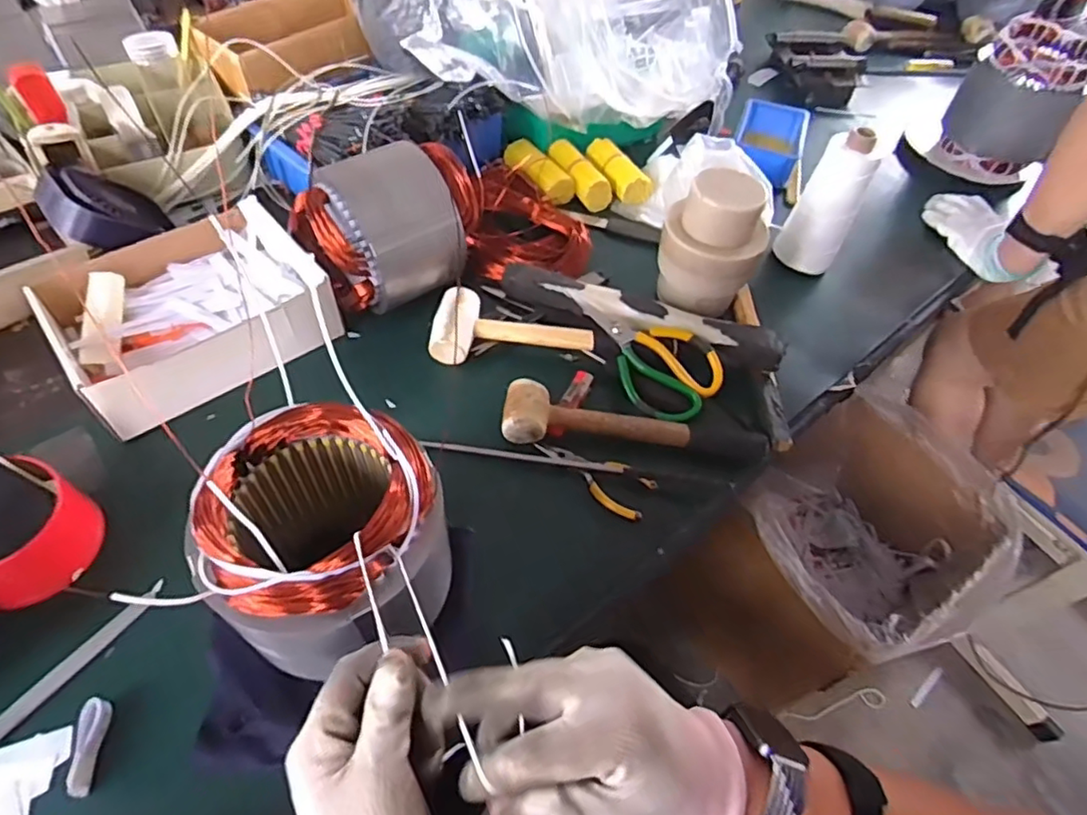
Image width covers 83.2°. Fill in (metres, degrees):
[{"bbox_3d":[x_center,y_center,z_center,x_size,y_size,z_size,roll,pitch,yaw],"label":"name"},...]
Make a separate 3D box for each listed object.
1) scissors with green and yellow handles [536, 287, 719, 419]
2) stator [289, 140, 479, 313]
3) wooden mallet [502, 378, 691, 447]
[{"bbox_3d":[0.103,-0.076,0.657,0.100,0.016,0.201,-28,62,-22],"label":"scissors with green and yellow handles"},{"bbox_3d":[-0.162,-0.193,0.658,0.180,0.144,0.125,-27,60,-22],"label":"stator"},{"bbox_3d":[0.053,0.014,0.609,0.184,0.048,0.061,6,53,0],"label":"wooden mallet"}]

